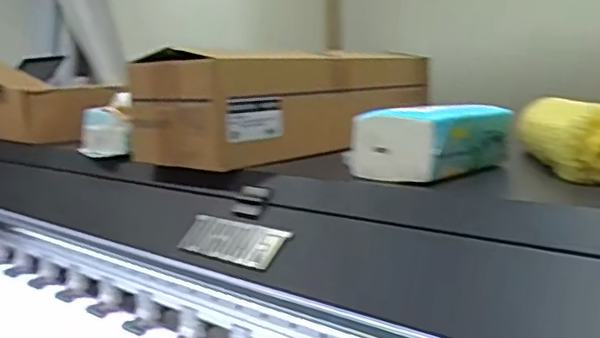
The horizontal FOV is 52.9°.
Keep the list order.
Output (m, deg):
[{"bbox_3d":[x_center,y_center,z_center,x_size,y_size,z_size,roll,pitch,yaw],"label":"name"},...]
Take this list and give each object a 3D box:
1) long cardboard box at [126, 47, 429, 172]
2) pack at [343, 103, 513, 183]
[{"bbox_3d":[-0.016,-0.100,0.917,0.189,0.137,0.474,6,11,40],"label":"long cardboard box"},{"bbox_3d":[0.145,-0.033,0.661,0.104,0.070,0.162,6,11,40],"label":"pack"}]

